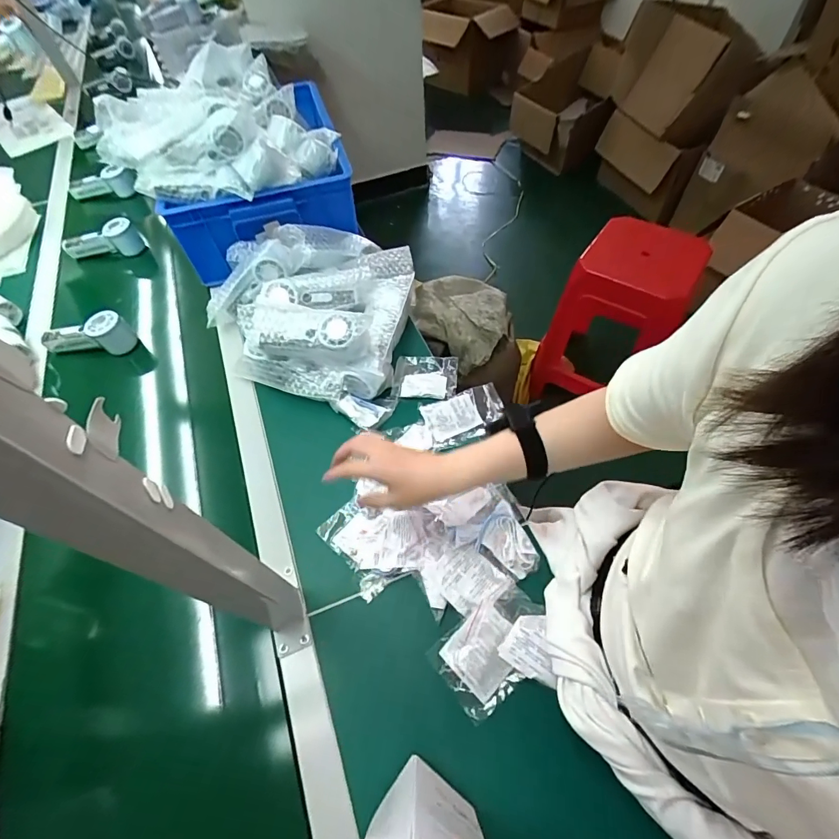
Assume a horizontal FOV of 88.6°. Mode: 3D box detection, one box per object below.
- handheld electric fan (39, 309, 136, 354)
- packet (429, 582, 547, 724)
[{"bbox_3d":[-0.591,-0.153,0.770,0.157,0.066,0.048,3,55,3],"label":"handheld electric fan"},{"bbox_3d":[0.085,0.253,0.486,0.132,0.016,0.086,-37,70,-16],"label":"packet"}]

